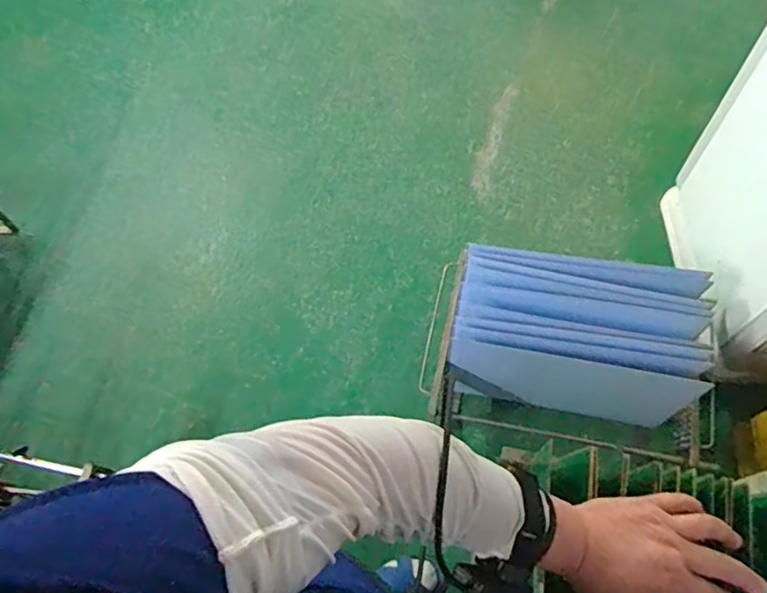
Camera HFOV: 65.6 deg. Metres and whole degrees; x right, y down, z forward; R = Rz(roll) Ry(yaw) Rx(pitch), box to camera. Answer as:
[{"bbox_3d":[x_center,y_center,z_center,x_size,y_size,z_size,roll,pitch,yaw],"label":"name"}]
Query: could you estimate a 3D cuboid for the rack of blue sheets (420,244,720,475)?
[{"bbox_3d":[0.437,0.143,1.438,0.596,0.363,0.361,9,66,9],"label":"rack of blue sheets"}]

